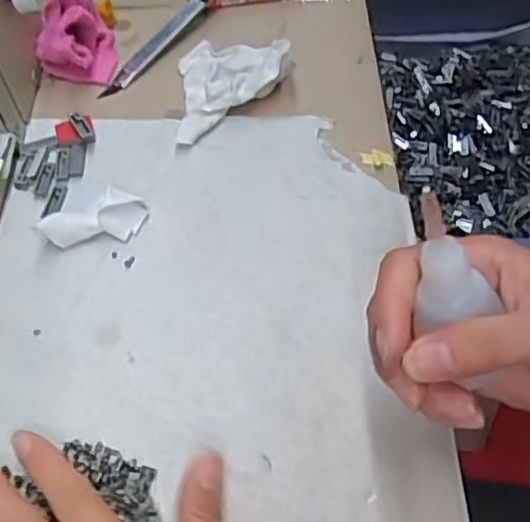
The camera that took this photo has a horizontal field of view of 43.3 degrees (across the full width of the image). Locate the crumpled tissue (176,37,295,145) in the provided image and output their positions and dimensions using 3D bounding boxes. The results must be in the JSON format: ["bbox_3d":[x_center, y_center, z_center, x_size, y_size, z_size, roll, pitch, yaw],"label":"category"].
[{"bbox_3d":[-0.018,-0.110,0.409,0.068,0.020,0.080,-4,54,-1],"label":"crumpled tissue"}]

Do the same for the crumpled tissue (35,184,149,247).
[{"bbox_3d":[-0.091,-0.024,0.357,0.053,0.013,0.029,-7,55,-3],"label":"crumpled tissue"}]

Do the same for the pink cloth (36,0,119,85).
[{"bbox_3d":[-0.122,-0.143,0.425,0.048,0.043,0.045,-18,56,-11],"label":"pink cloth"}]

